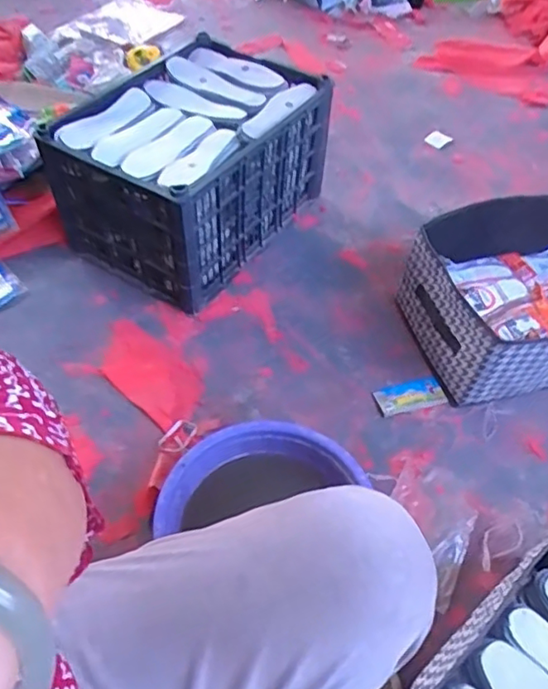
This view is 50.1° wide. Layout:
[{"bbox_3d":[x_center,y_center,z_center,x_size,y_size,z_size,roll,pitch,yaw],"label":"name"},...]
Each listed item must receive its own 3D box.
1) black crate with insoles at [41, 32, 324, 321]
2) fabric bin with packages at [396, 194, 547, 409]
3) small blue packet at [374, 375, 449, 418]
[{"bbox_3d":[-0.164,-0.379,1.245,0.360,0.279,0.493,30,56,21],"label":"black crate with insoles"},{"bbox_3d":[0.501,-0.099,1.088,0.473,0.182,0.336,-11,52,-11],"label":"fabric bin with packages"},{"bbox_3d":[0.241,0.091,1.035,0.124,0.004,0.061,-12,52,-12],"label":"small blue packet"}]

